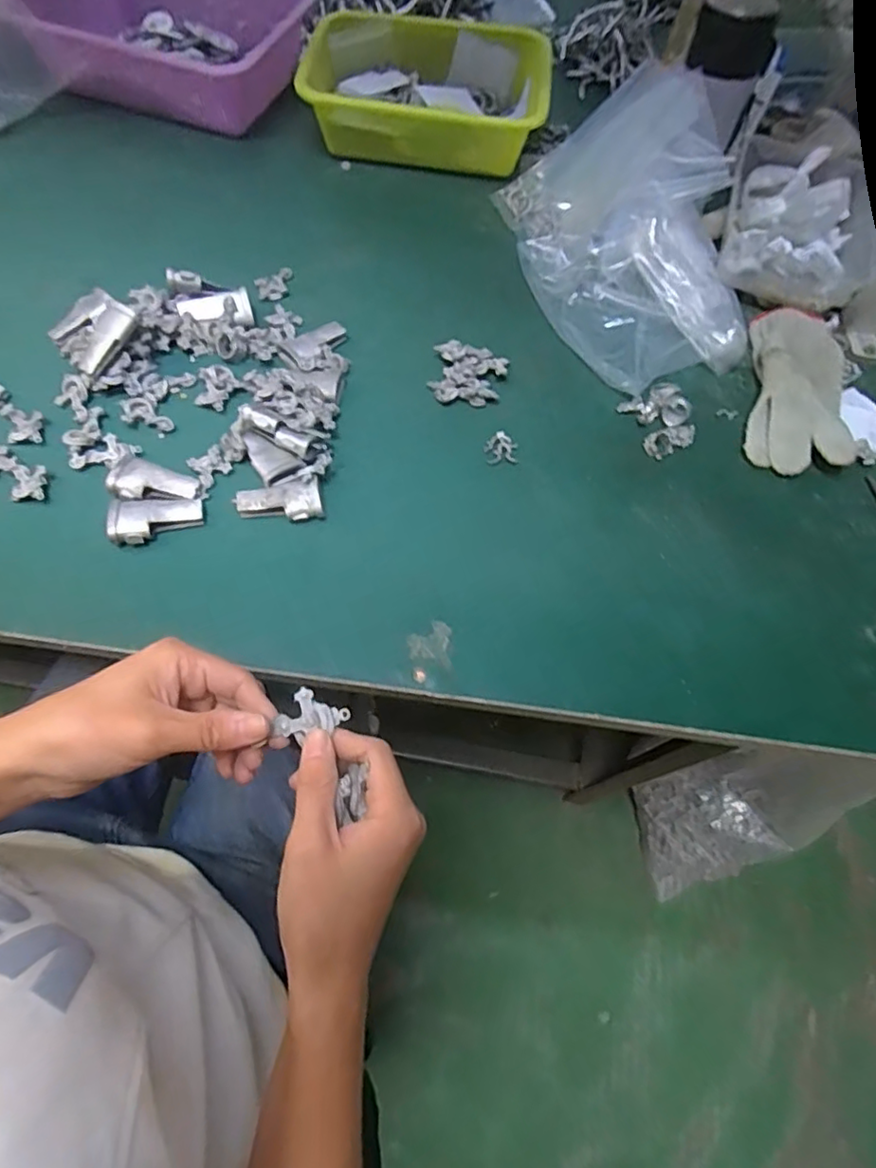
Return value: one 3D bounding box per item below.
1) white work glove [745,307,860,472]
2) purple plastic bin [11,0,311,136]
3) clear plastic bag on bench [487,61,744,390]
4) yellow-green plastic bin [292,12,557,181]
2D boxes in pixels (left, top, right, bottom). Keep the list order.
[{"bbox_3d":[0.326,-0.175,0.527,0.083,0.030,0.179,16,64,4],"label":"white work glove"},{"bbox_3d":[-0.318,-0.655,0.699,0.323,0.077,0.241,12,64,2],"label":"purple plastic bin"},{"bbox_3d":[0.193,-0.350,0.555,0.207,0.114,0.325,-7,65,-7],"label":"clear plastic bag on bench"},{"bbox_3d":[-0.014,-0.552,0.660,0.263,0.078,0.159,4,64,-2],"label":"yellow-green plastic bin"}]

